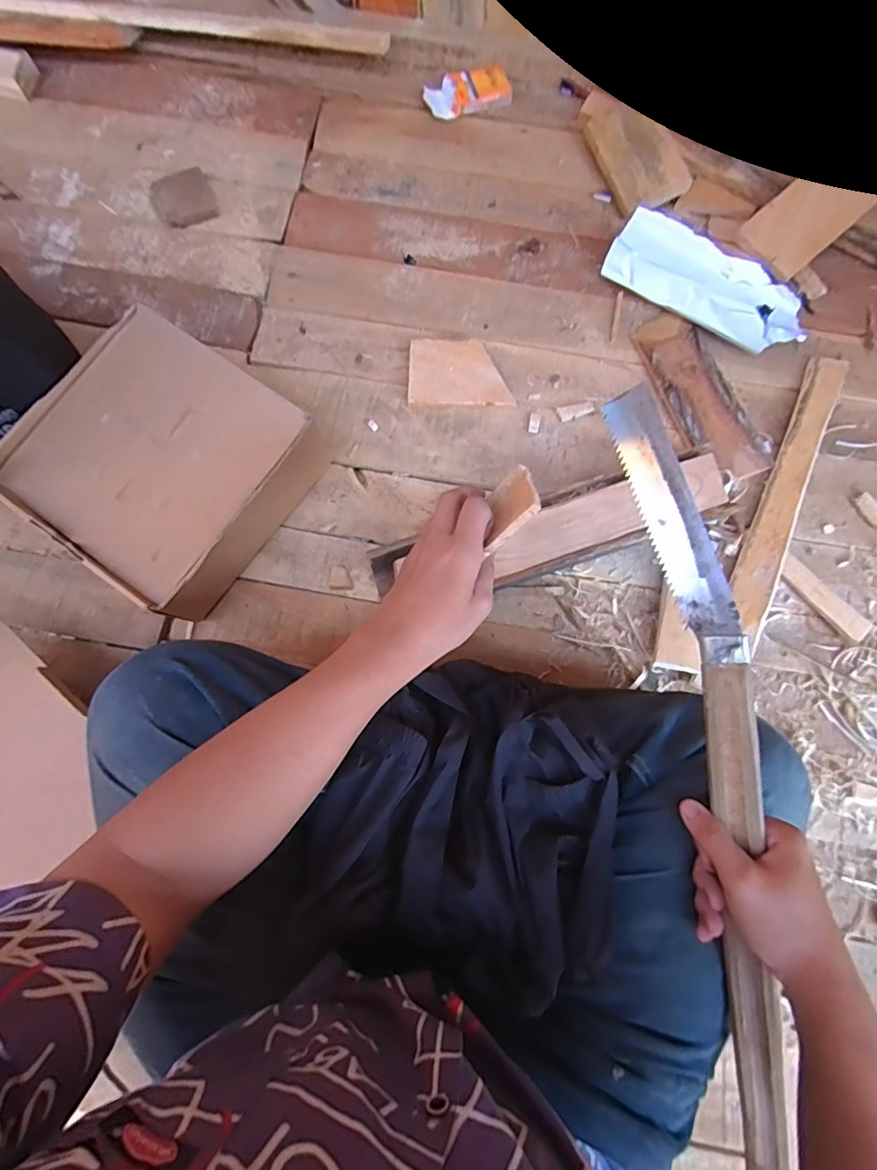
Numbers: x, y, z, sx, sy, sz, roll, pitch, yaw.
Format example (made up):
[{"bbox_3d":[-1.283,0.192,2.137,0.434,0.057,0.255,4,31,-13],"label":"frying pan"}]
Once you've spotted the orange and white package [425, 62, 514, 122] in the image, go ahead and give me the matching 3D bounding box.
[{"bbox_3d":[0.043,-0.731,0.761,0.126,0.025,0.066,-16,78,-4],"label":"orange and white package"}]

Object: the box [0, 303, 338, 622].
[{"bbox_3d":[-0.312,-0.136,0.589,0.262,0.106,0.254,35,80,7],"label":"box"}]

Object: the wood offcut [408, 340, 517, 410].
[{"bbox_3d":[0.026,-0.275,0.668,0.128,0.017,0.089,0,77,0],"label":"wood offcut"}]

